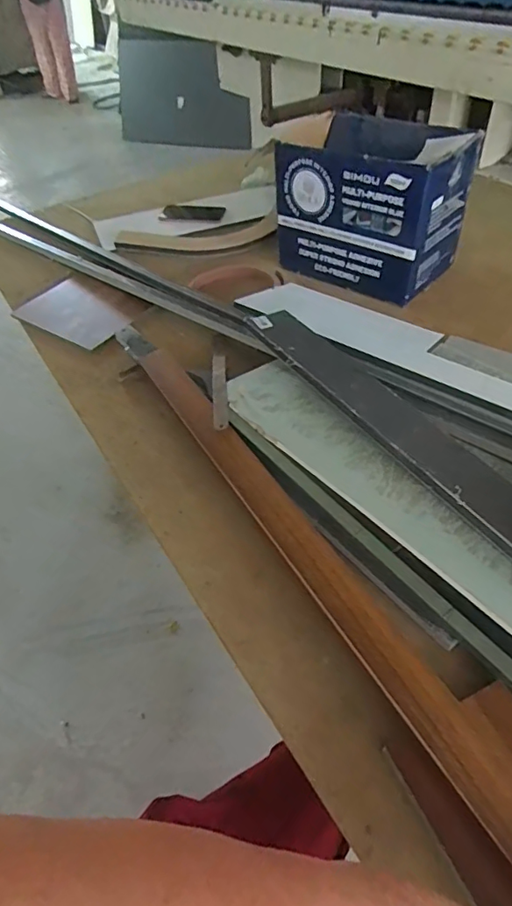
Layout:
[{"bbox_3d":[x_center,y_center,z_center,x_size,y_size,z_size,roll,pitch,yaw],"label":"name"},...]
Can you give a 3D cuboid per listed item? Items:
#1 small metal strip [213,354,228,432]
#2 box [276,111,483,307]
[{"bbox_3d":[-0.053,-0.095,0.757,0.021,0.005,0.200,0,39,-5],"label":"small metal strip"},{"bbox_3d":[0.219,-0.467,0.973,0.304,0.222,0.215,29,55,28],"label":"box"}]

